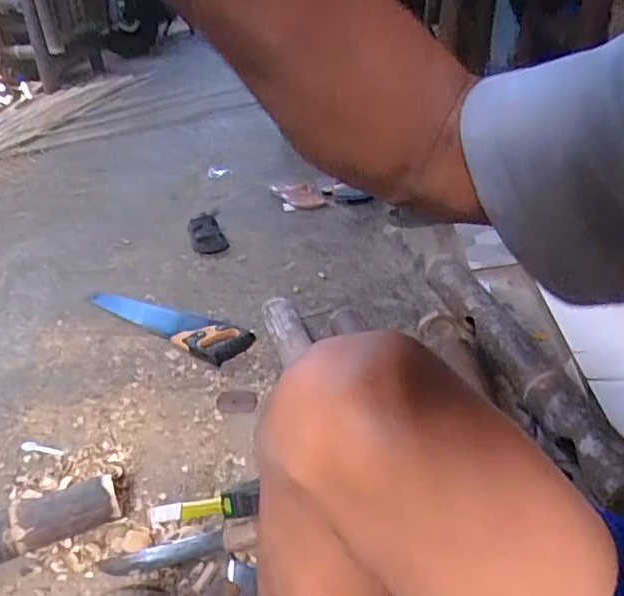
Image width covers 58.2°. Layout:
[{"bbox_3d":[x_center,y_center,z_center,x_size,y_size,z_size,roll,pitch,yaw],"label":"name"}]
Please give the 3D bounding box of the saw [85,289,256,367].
[{"bbox_3d":[-0.326,0.040,1.233,0.422,0.036,0.120,18,38,27],"label":"saw"}]

